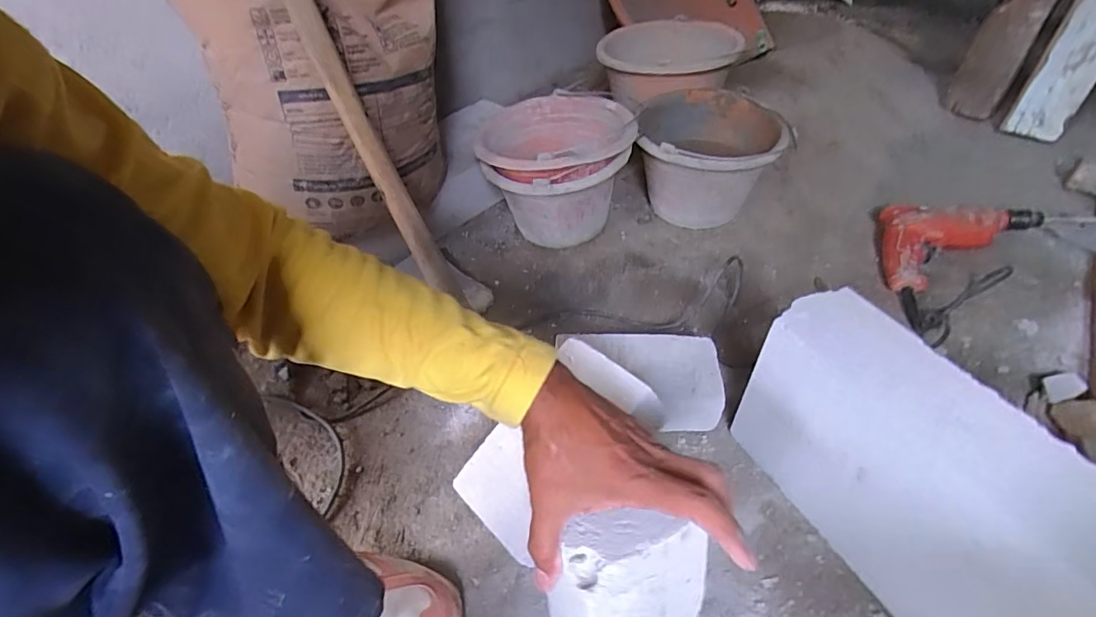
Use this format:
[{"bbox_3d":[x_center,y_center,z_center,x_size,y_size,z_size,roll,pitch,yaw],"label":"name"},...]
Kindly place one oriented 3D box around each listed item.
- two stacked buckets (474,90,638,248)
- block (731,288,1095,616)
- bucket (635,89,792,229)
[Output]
[{"bbox_3d":[0.015,-0.231,0.881,0.240,0.191,0.234,-3,47,3],"label":"two stacked buckets"},{"bbox_3d":[0.329,0.152,0.481,0.110,0.202,0.293,-24,49,-16],"label":"block"},{"bbox_3d":[0.279,-0.260,0.905,0.230,0.161,0.239,7,48,13],"label":"bucket"}]

